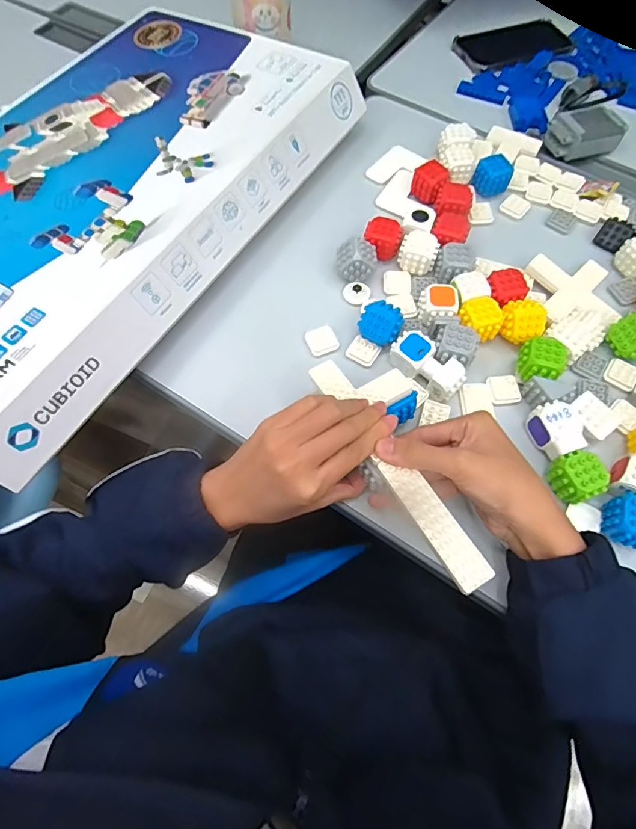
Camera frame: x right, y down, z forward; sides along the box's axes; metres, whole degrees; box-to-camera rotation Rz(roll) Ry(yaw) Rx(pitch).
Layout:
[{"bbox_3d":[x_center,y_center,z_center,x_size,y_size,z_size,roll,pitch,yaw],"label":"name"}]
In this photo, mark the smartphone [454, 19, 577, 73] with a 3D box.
[{"bbox_3d":[0.282,-0.530,0.652,0.174,0.006,0.082,-20,67,-9],"label":"smartphone"}]

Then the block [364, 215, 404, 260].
[{"bbox_3d":[0.068,-0.180,0.477,0.037,0.034,0.033,11,65,5],"label":"block"}]

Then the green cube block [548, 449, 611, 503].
[{"bbox_3d":[0.209,0.051,0.371,0.031,0.033,0.038,-26,68,-12],"label":"green cube block"}]

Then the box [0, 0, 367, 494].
[{"bbox_3d":[-0.224,-0.227,0.472,0.331,0.068,0.546,29,68,12],"label":"box"}]

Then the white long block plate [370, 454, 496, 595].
[{"bbox_3d":[0.078,0.070,0.313,0.026,0.004,0.104,-29,61,-13],"label":"white long block plate"}]

